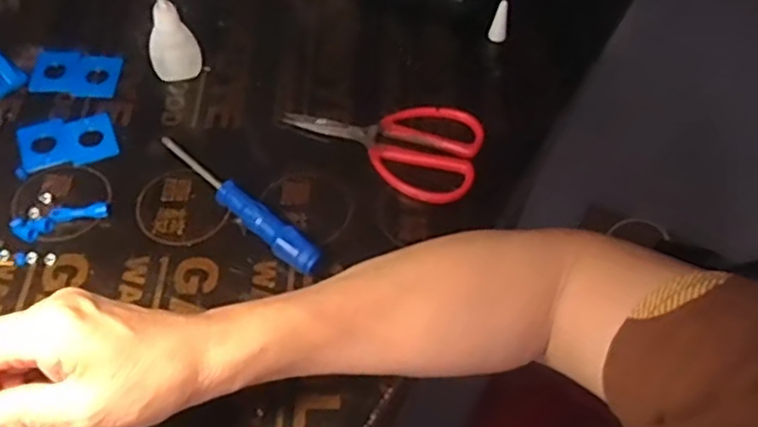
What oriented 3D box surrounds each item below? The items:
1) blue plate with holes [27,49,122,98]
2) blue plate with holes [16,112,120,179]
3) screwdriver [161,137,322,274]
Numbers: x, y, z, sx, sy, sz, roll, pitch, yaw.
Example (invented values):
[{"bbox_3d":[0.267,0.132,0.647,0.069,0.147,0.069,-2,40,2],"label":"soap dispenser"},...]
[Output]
[{"bbox_3d":[-0.234,-0.109,0.523,0.066,0.006,0.040,4,56,0],"label":"blue plate with holes"},{"bbox_3d":[-0.223,-0.051,0.485,0.066,0.005,0.045,-13,57,-12],"label":"blue plate with holes"},{"bbox_3d":[-0.097,-0.009,0.455,0.147,0.020,0.017,38,62,20],"label":"screwdriver"}]

